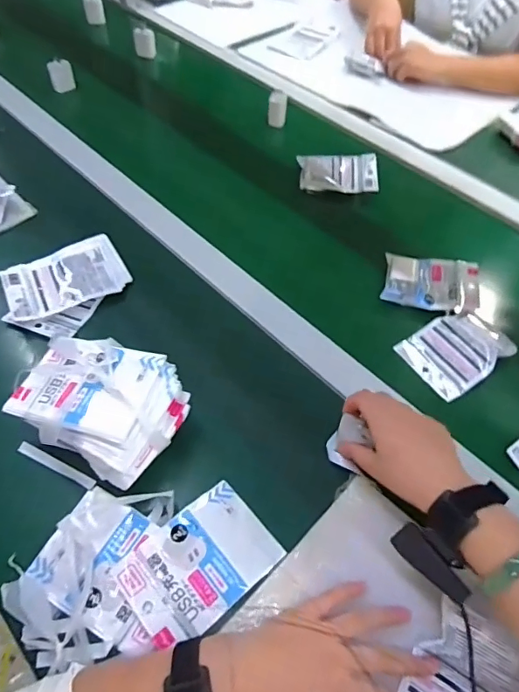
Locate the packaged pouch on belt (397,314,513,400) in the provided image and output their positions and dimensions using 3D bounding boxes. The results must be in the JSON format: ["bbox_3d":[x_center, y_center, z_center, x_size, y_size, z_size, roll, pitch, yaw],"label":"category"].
[{"bbox_3d":[0.253,0.005,0.630,0.123,0.024,0.099,-25,59,-22],"label":"packaged pouch on belt"}]

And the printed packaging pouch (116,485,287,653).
[{"bbox_3d":[-0.057,0.208,0.467,0.136,0.010,0.099,-35,63,-27],"label":"printed packaging pouch"}]

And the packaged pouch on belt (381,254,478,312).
[{"bbox_3d":[0.245,-0.093,0.692,0.128,0.013,0.099,14,53,5],"label":"packaged pouch on belt"}]

